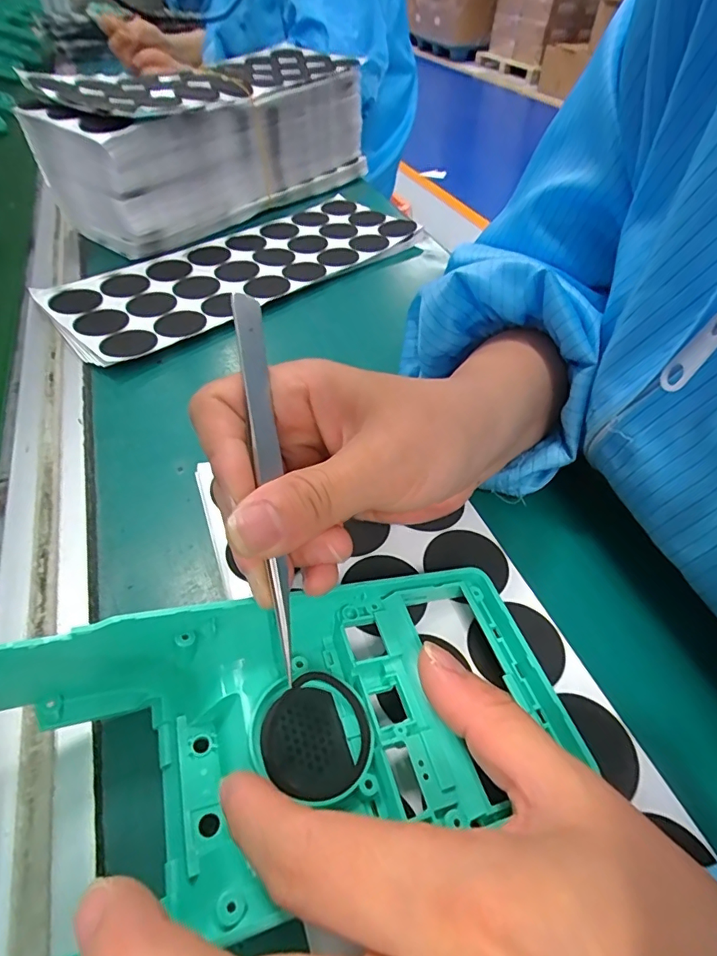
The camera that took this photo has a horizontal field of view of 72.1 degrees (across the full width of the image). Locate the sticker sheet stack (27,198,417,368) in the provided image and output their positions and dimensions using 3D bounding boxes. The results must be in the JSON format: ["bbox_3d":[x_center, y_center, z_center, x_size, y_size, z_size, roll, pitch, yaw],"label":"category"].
[{"bbox_3d":[-0.087,-0.179,0.398,0.303,0.008,0.143,-31,55,-28],"label":"sticker sheet stack"}]

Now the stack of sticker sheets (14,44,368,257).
[{"bbox_3d":[-0.130,-0.320,0.468,0.124,0.100,0.311,28,51,22],"label":"stack of sticker sheets"}]

